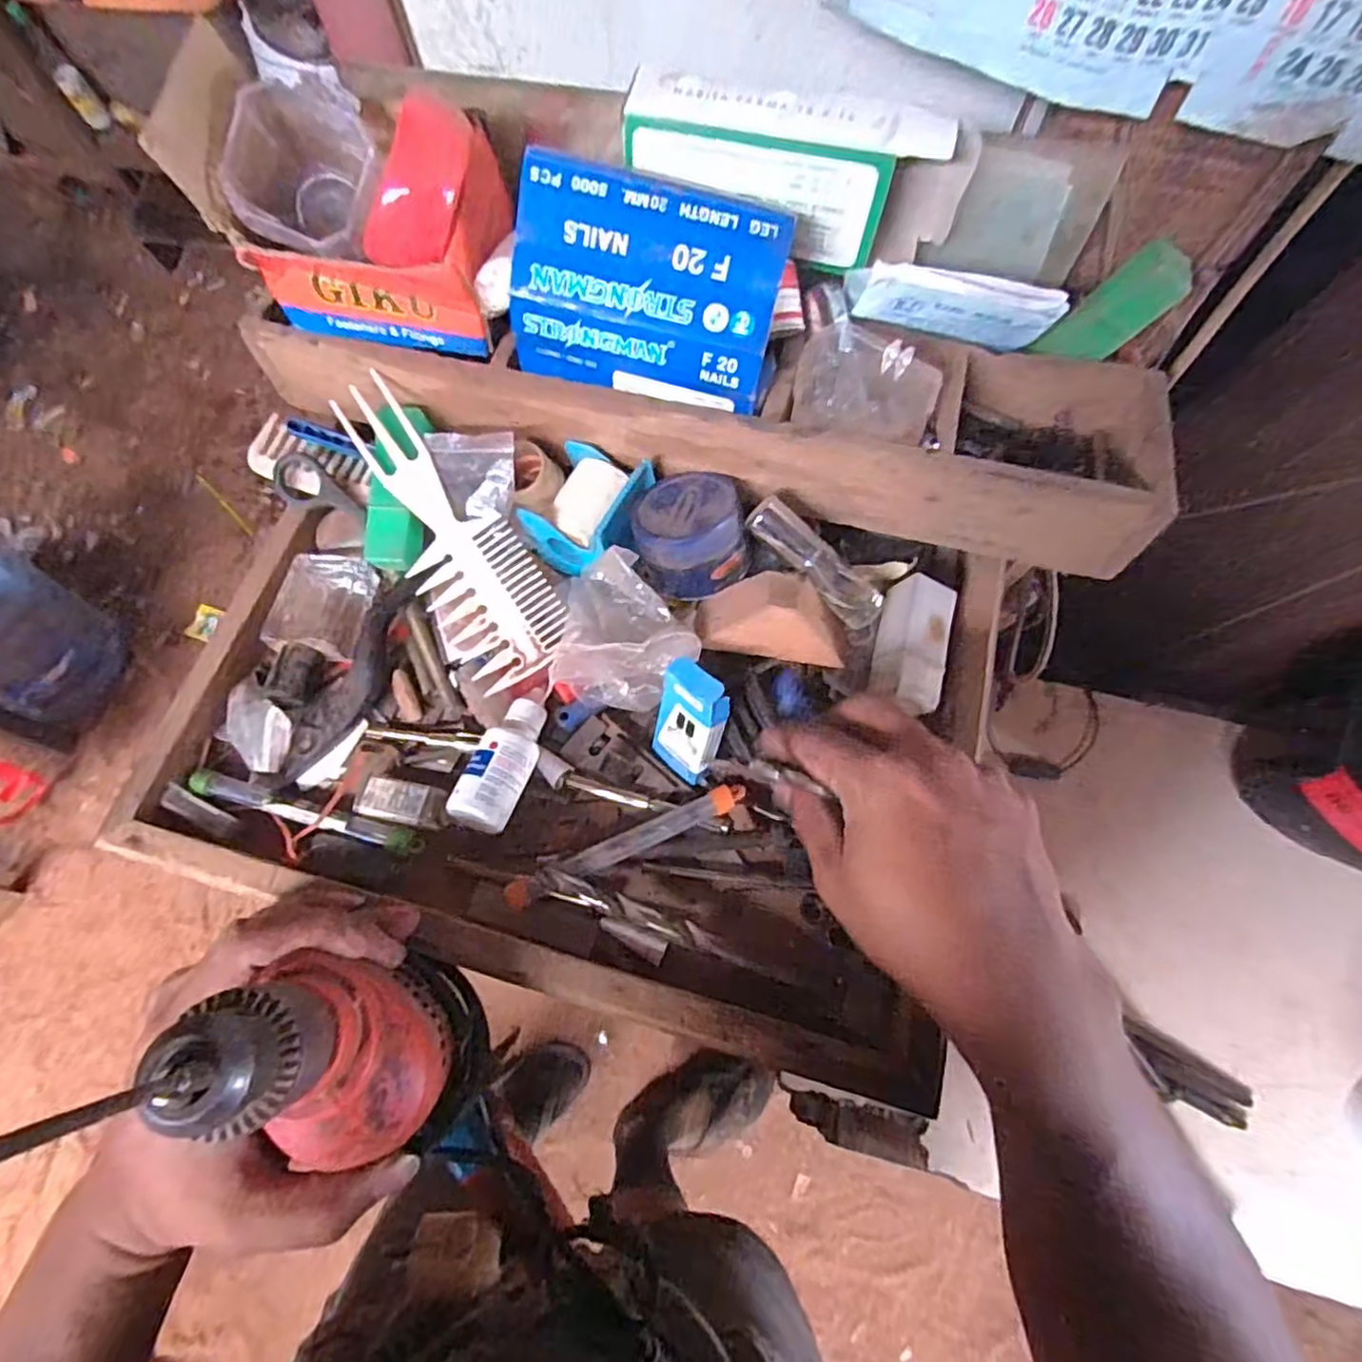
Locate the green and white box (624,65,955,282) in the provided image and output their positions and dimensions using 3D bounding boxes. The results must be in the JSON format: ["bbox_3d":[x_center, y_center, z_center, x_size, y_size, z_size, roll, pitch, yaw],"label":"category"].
[{"bbox_3d":[0.048,-0.243,0.333,0.142,0.055,0.038,12,72,3],"label":"green and white box"}]

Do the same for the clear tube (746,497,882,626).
[{"bbox_3d":[0.076,-0.065,0.384,0.091,0.018,0.023,38,72,-23],"label":"clear tube"}]

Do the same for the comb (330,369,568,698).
[{"bbox_3d":[-0.134,-0.083,0.393,0.064,0.011,0.182,-34,88,3],"label":"comb"}]

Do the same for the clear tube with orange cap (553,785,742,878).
[{"bbox_3d":[-0.014,0.077,0.358,0.098,0.012,0.015,-22,73,-8],"label":"clear tube with orange cap"}]

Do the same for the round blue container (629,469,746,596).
[{"bbox_3d":[0.004,-0.085,0.398,0.061,0.049,0.066,-11,54,3],"label":"round blue container"}]

